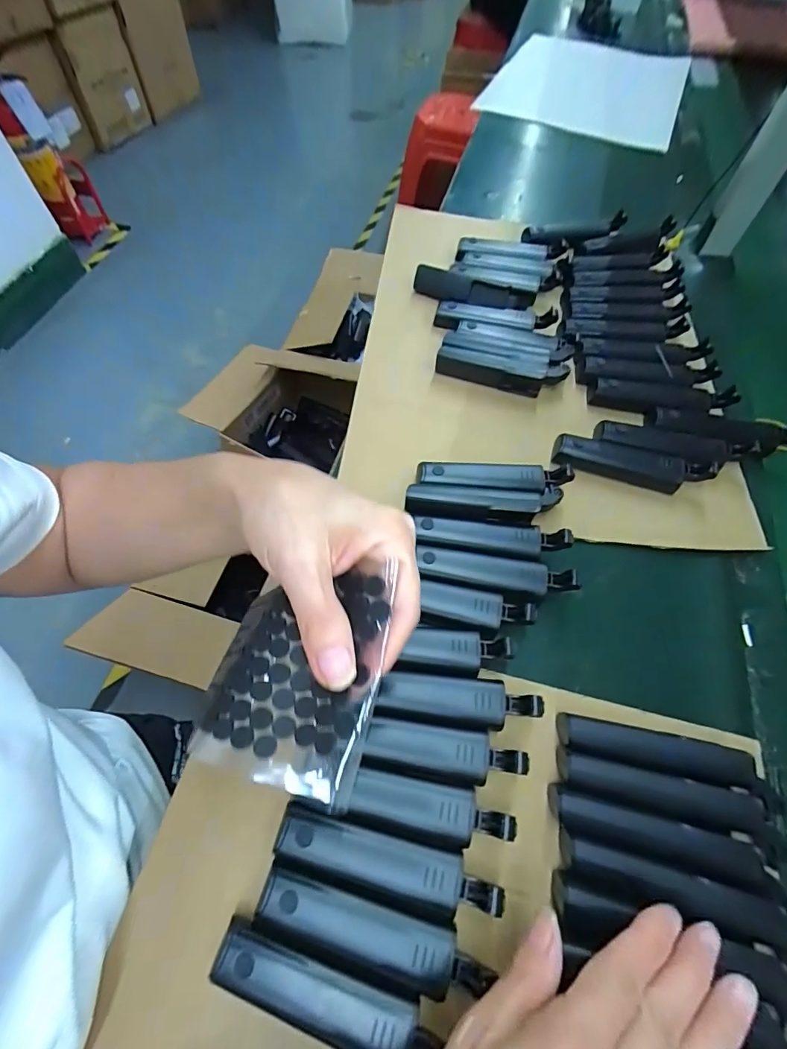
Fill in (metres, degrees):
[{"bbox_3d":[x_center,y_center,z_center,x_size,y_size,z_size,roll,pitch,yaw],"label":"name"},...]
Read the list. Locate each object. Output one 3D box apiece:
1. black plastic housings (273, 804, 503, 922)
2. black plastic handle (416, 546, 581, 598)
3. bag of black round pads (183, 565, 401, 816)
[{"bbox_3d":[-0.006,0.205,0.267,0.132,0.030,0.034,13,61,5],"label":"black plastic housings"},{"bbox_3d":[0.082,0.039,0.361,0.121,0.031,0.033,8,61,2],"label":"black plastic handle"},{"bbox_3d":[-0.043,0.064,0.205,0.076,0.011,0.101,10,74,20],"label":"bag of black round pads"}]

